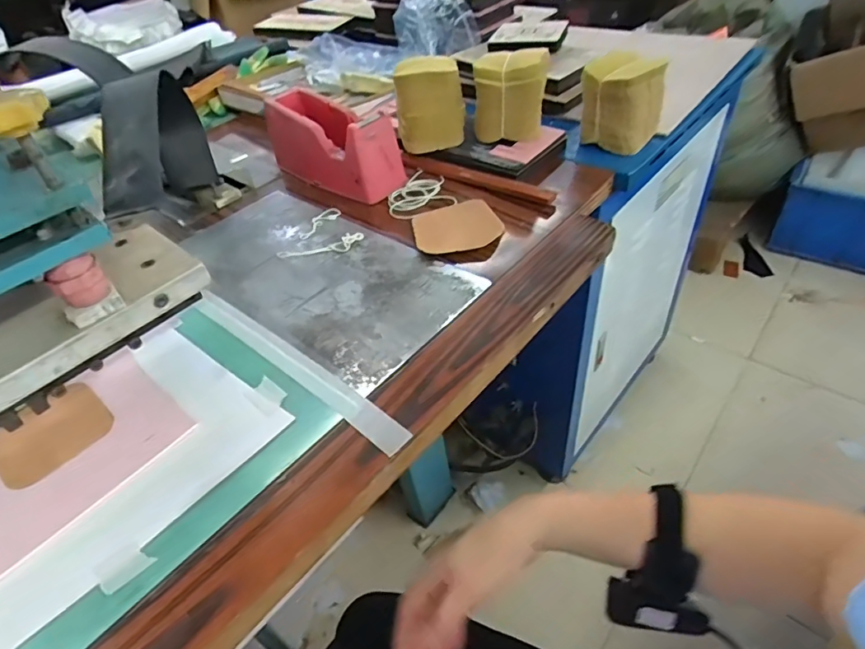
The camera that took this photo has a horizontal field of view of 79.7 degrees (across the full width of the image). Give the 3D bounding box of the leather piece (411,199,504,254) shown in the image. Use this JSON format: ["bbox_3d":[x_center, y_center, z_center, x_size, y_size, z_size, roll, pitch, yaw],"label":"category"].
[{"bbox_3d":[0.027,-0.111,0.577,0.096,0.011,0.092,-10,44,-5],"label":"leather piece"}]

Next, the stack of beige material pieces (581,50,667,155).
[{"bbox_3d":[0.238,-0.278,0.661,0.063,0.122,0.087,-34,51,-26],"label":"stack of beige material pieces"}]

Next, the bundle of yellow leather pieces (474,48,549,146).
[{"bbox_3d":[0.098,-0.285,0.650,0.090,0.094,0.058,0,44,8],"label":"bundle of yellow leather pieces"}]

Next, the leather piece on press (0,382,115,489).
[{"bbox_3d":[-0.310,0.087,0.421,0.079,0.004,0.082,30,54,30],"label":"leather piece on press"}]

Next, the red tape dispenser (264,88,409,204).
[{"bbox_3d":[-0.133,-0.236,0.669,0.205,0.089,0.065,30,54,31],"label":"red tape dispenser"}]

